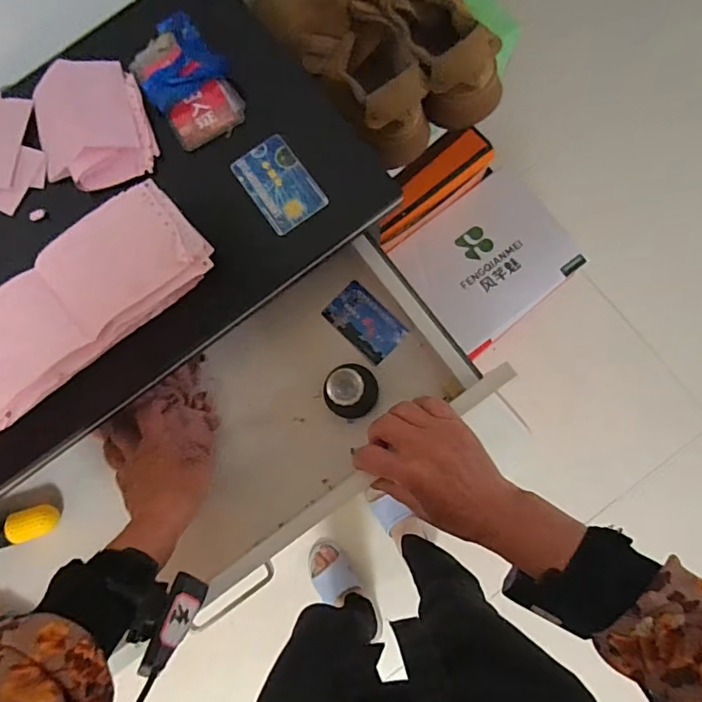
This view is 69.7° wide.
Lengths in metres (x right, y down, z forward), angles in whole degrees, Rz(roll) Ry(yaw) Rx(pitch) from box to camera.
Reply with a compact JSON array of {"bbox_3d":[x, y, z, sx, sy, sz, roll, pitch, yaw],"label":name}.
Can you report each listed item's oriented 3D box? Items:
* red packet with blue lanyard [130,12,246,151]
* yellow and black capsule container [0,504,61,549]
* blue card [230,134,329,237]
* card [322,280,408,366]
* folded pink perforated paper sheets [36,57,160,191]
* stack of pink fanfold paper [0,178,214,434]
[{"bbox_3d":[-0.152,-0.250,0.475,0.077,0.031,0.110,-37,80,-2],"label":"red packet with blue lanyard"},{"bbox_3d":[-0.356,0.187,0.529,0.087,0.026,0.033,-15,80,1],"label":"yellow and black capsule container"},{"bbox_3d":[-0.066,-0.153,0.459,0.056,0.004,0.083,-35,82,-2],"label":"blue card"},{"bbox_3d":[0.016,-0.031,0.549,0.085,0.004,0.053,44,91,12],"label":"card"},{"bbox_3d":[-0.245,-0.212,0.470,0.104,0.022,0.116,-17,80,1],"label":"folded pink perforated paper sheets"},{"bbox_3d":[-0.251,-0.032,0.439,0.268,0.028,0.111,-41,81,-3],"label":"stack of pink fanfold paper"}]

